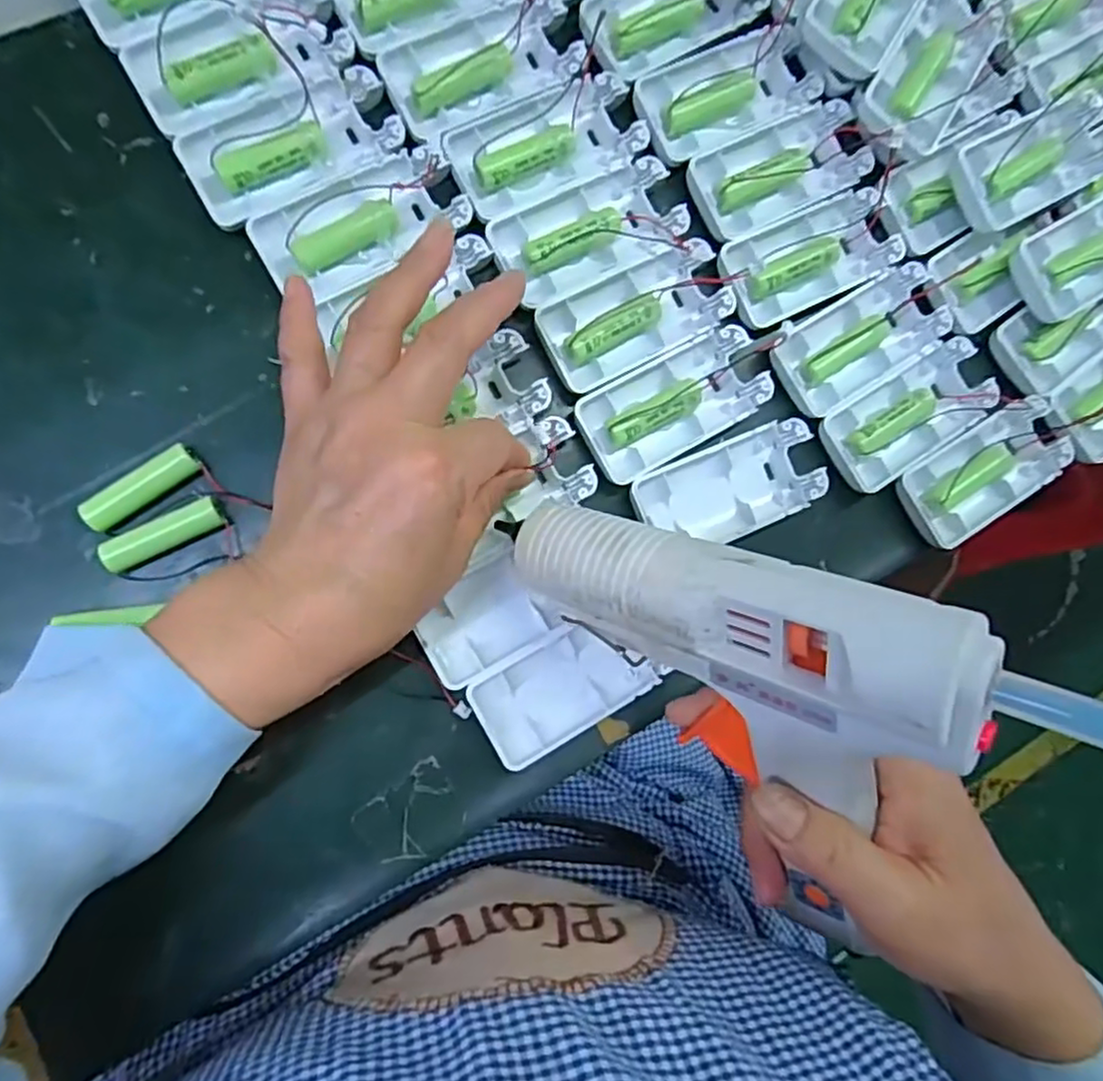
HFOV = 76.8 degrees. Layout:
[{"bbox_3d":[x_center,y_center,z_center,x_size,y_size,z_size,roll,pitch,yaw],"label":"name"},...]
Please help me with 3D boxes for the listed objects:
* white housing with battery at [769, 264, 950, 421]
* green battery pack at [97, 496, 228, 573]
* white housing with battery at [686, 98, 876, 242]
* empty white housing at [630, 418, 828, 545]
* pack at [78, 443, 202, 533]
[{"bbox_3d":[0.157,-0.103,0.358,0.095,0.013,0.045,-31,92,-8],"label":"white housing with battery"},{"bbox_3d":[-0.166,-0.002,0.298,0.050,0.011,0.013,-27,92,-8],"label":"green battery pack"},{"bbox_3d":[0.115,-0.187,0.357,0.094,0.017,0.044,-28,92,-8],"label":"white housing with battery"},{"bbox_3d":[0.086,-0.025,0.341,0.093,0.013,0.045,-23,91,-8],"label":"empty white housing"},{"bbox_3d":[-0.174,-0.022,0.298,0.050,0.014,0.014,-37,93,-8],"label":"pack"}]

